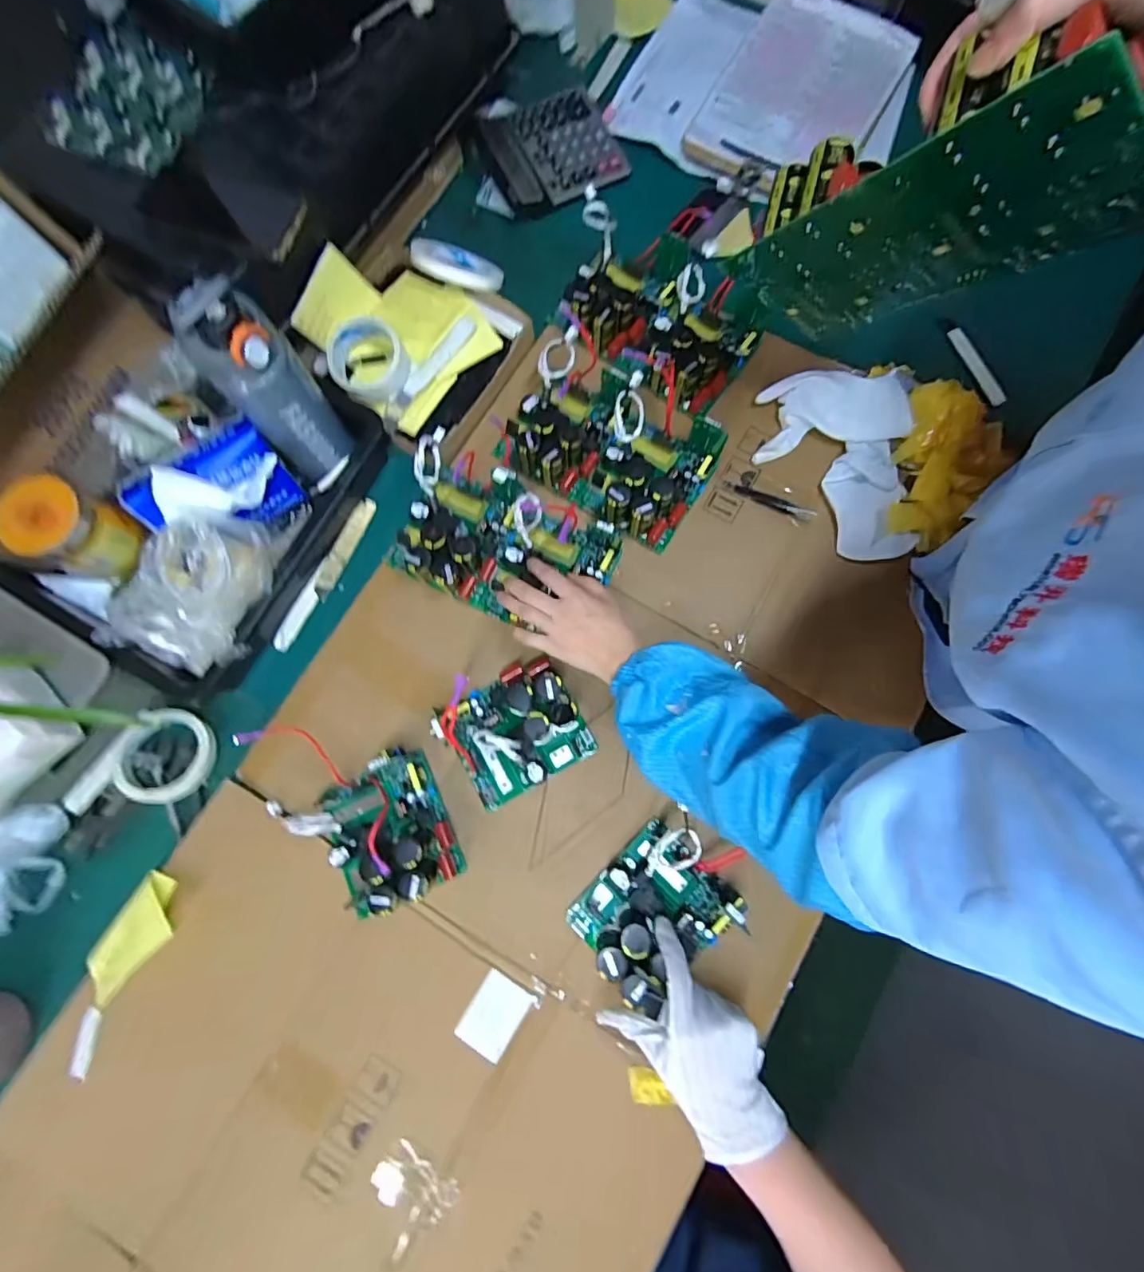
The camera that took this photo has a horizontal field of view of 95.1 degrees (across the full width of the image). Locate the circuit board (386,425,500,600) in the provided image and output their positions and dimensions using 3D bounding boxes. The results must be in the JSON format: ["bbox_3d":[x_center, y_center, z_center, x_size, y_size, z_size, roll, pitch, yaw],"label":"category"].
[{"bbox_3d":[-0.134,-0.133,0.592,0.115,0.062,0.160,21,80,5],"label":"circuit board"}]

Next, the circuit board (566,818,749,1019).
[{"bbox_3d":[0.092,0.267,0.512,0.128,0.072,0.164,43,83,8],"label":"circuit board"}]

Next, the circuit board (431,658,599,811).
[{"bbox_3d":[-0.065,0.095,0.552,0.140,0.054,0.130,-28,80,-4],"label":"circuit board"}]

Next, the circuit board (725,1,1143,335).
[{"bbox_3d":[0.242,-0.299,0.367,0.141,0.237,0.046,10,94,-35],"label":"circuit board"}]

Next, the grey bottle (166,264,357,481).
[{"bbox_3d":[-0.290,-0.238,0.510,0.079,0.196,0.065,-42,81,-6],"label":"grey bottle"}]

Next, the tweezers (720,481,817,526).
[{"bbox_3d":[0.231,-0.159,0.618,0.109,0.009,0.019,25,81,6],"label":"tweezers"}]

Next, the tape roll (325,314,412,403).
[{"bbox_3d":[-0.238,-0.323,0.613,0.088,0.036,0.083,0,79,1],"label":"tape roll"}]

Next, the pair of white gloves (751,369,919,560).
[{"bbox_3d":[0.322,-0.205,0.607,0.199,0.041,0.227,2,79,2],"label":"pair of white gloves"}]

